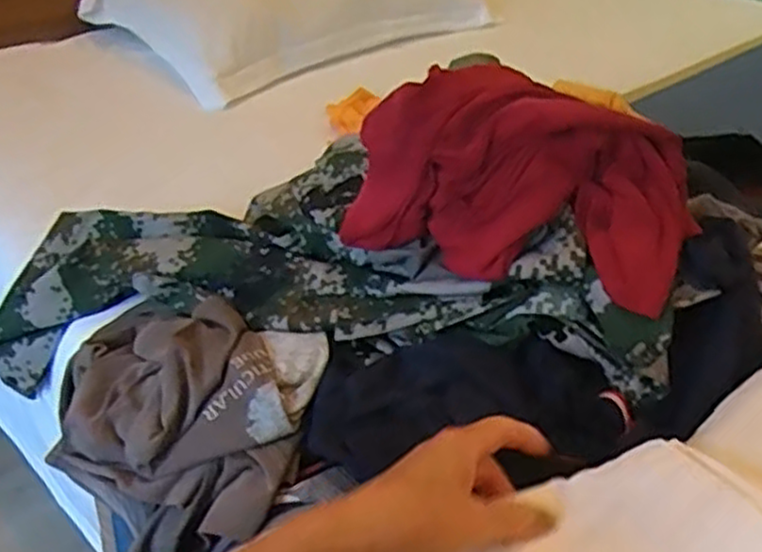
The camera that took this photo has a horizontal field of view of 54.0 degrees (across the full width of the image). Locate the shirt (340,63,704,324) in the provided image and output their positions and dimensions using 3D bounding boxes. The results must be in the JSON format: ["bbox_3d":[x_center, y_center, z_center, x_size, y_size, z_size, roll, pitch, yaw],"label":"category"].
[{"bbox_3d":[0.108,-0.074,0.628,0.278,0.139,0.149,13,36,17],"label":"shirt"}]

